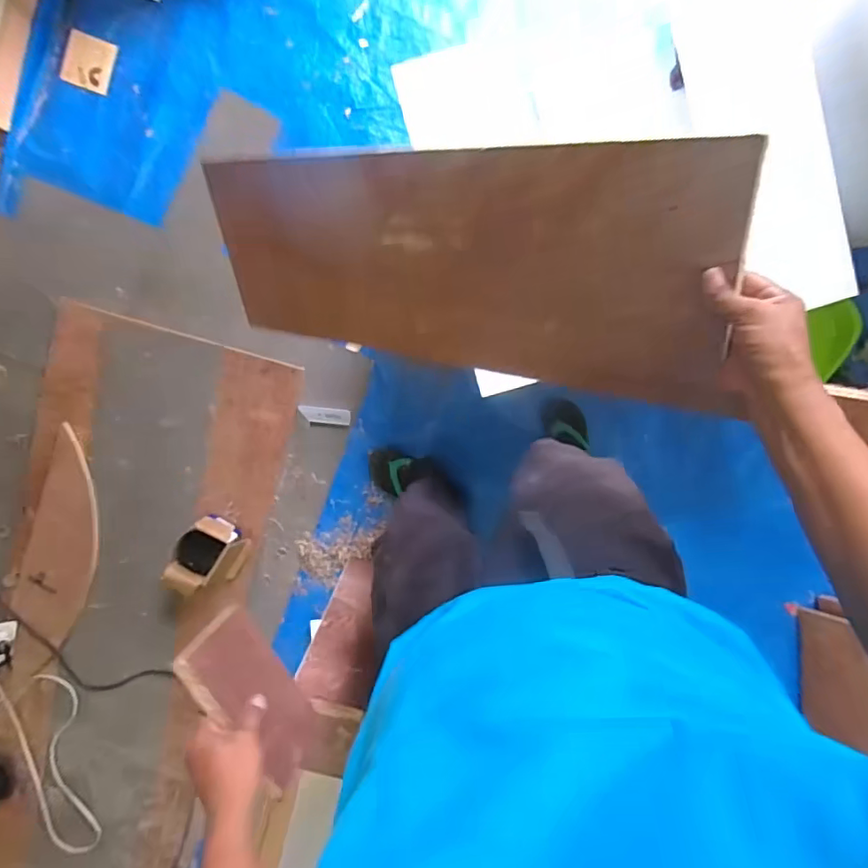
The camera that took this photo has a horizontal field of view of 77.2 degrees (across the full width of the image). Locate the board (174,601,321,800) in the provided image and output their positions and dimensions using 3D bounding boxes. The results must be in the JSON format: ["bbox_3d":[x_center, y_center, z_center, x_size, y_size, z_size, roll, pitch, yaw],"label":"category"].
[{"bbox_3d":[-0.219,0.323,0.668,0.017,0.128,0.206,-26,96,18],"label":"board"}]

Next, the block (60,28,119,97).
[{"bbox_3d":[-0.790,-0.849,1.240,0.102,0.015,0.113,17,98,-4],"label":"block"}]

